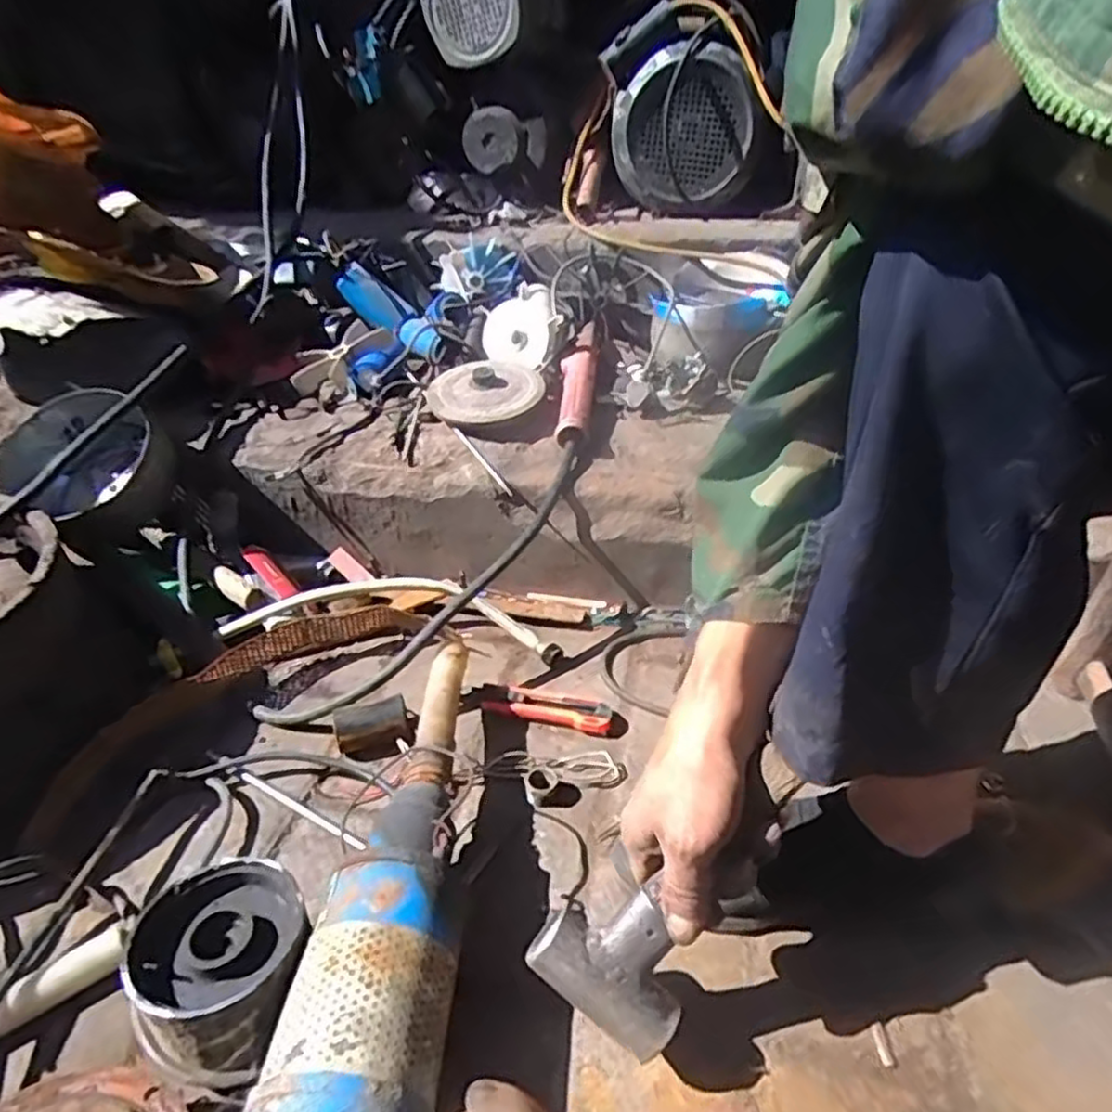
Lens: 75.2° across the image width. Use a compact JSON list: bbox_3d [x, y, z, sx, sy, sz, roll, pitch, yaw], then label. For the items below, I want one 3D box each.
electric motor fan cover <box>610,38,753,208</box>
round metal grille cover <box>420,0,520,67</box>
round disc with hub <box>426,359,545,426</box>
[{"bbox_3d":[0.203,-0.696,1.174,0.215,0.214,0.053,3,32,5],"label":"electric motor fan cover"},{"bbox_3d":[-0.140,-0.886,1.135,0.146,0.176,0.043,-16,11,1],"label":"round metal grille cover"},{"bbox_3d":[-0.087,-0.210,0.901,0.140,0.027,0.118,-12,46,-9],"label":"round disc with hub"}]

